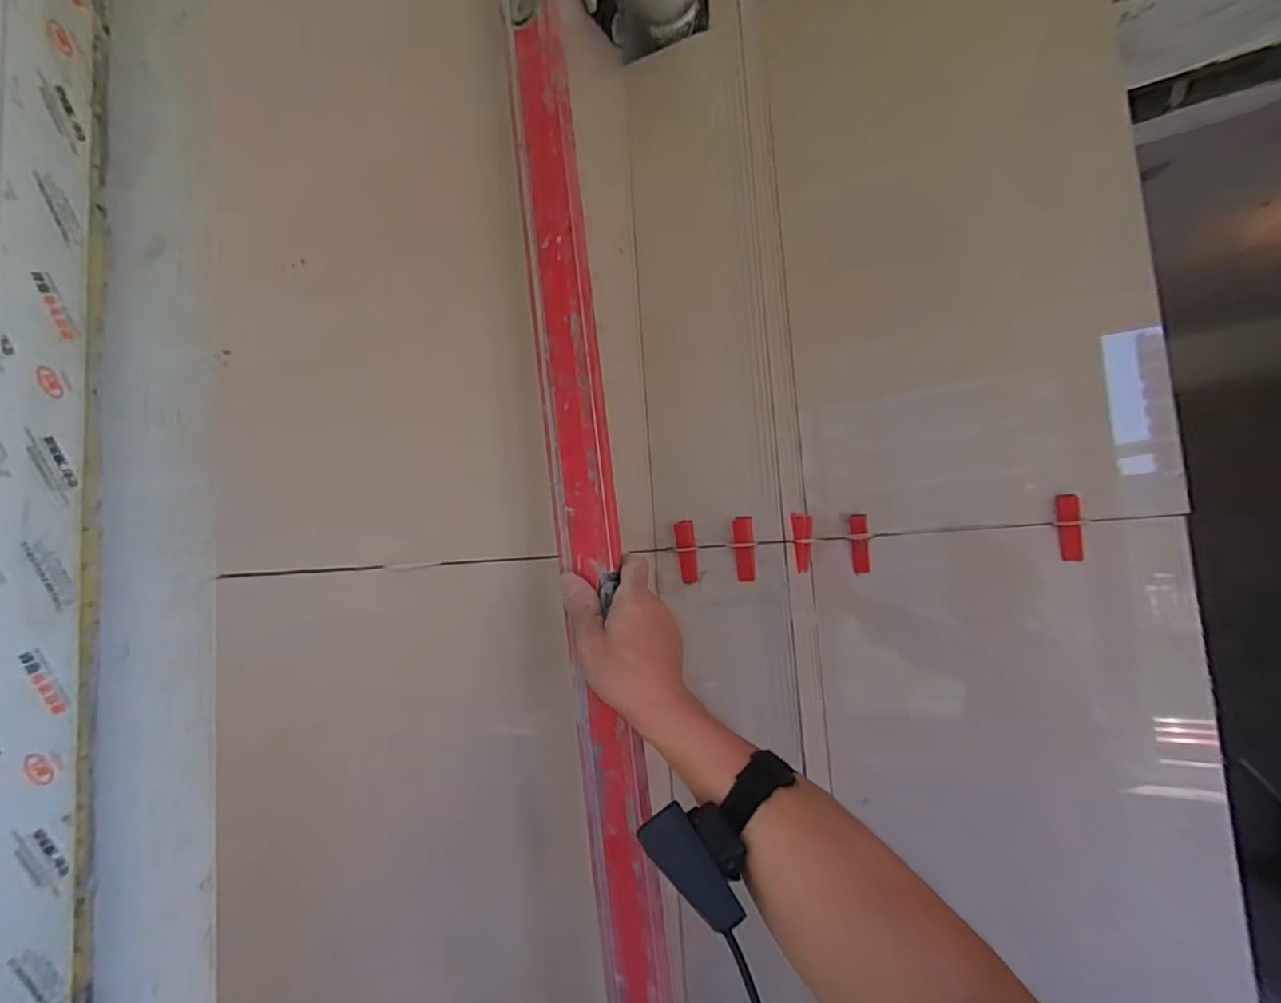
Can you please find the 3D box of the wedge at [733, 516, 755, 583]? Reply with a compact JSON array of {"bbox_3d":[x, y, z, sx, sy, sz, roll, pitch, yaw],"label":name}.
[{"bbox_3d":[0.124,0.057,0.709,0.023,0.075,0.020,-4,-5,11],"label":"wedge"}]

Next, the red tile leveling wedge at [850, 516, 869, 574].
[{"bbox_3d":[0.288,0.055,0.778,0.021,0.074,0.021,-5,-5,19],"label":"red tile leveling wedge"}]

